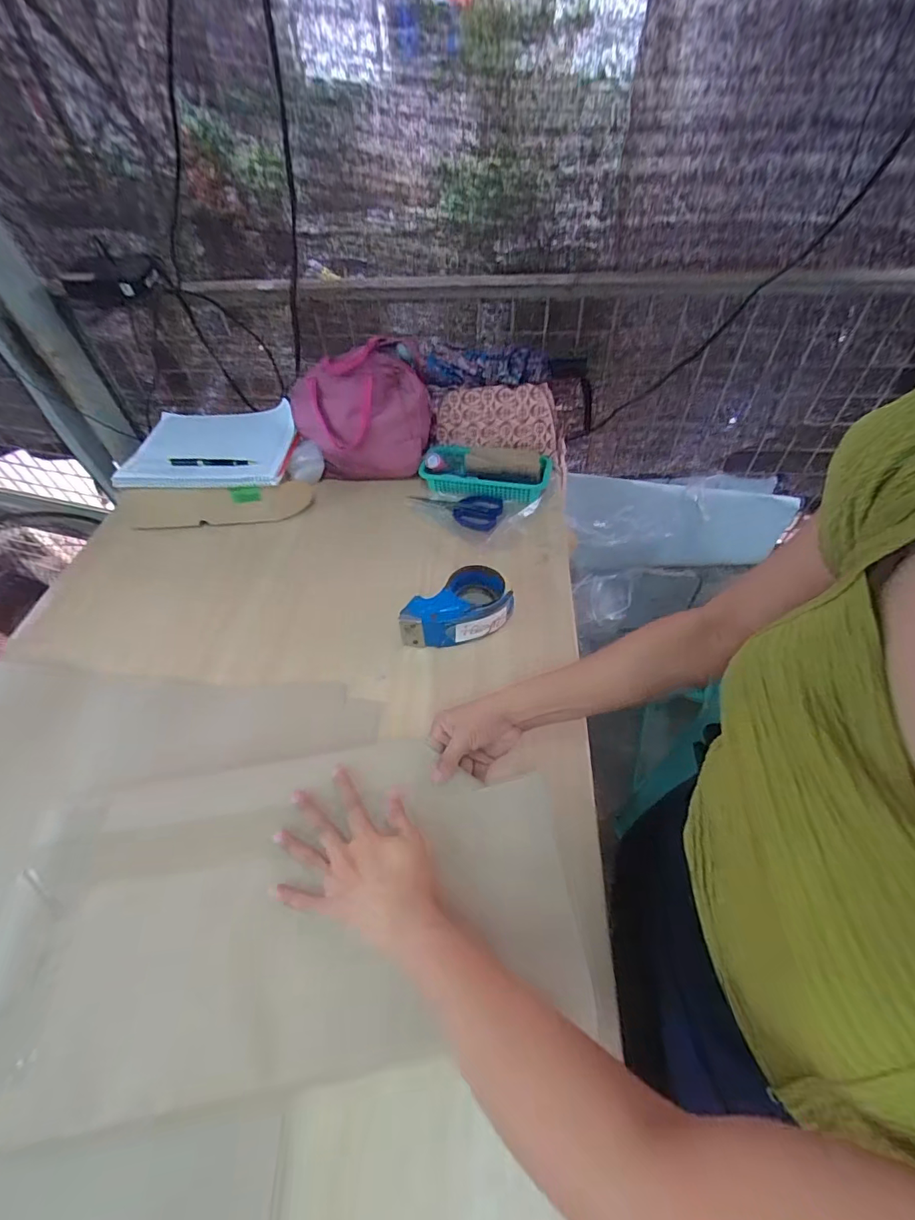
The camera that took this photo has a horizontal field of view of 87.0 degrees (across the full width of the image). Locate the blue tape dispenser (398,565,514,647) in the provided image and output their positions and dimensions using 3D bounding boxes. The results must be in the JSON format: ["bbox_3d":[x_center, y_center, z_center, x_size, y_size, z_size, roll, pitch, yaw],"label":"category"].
[{"bbox_3d":[-0.002,0.000,0.698,0.168,0.068,0.093,-20,53,-13],"label":"blue tape dispenser"}]

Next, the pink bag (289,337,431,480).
[{"bbox_3d":[-0.177,-0.352,0.880,0.255,0.214,0.106,1,51,4],"label":"pink bag"}]

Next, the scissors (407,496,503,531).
[{"bbox_3d":[-0.007,-0.179,0.871,0.168,0.019,0.067,7,52,9],"label":"scissors"}]

